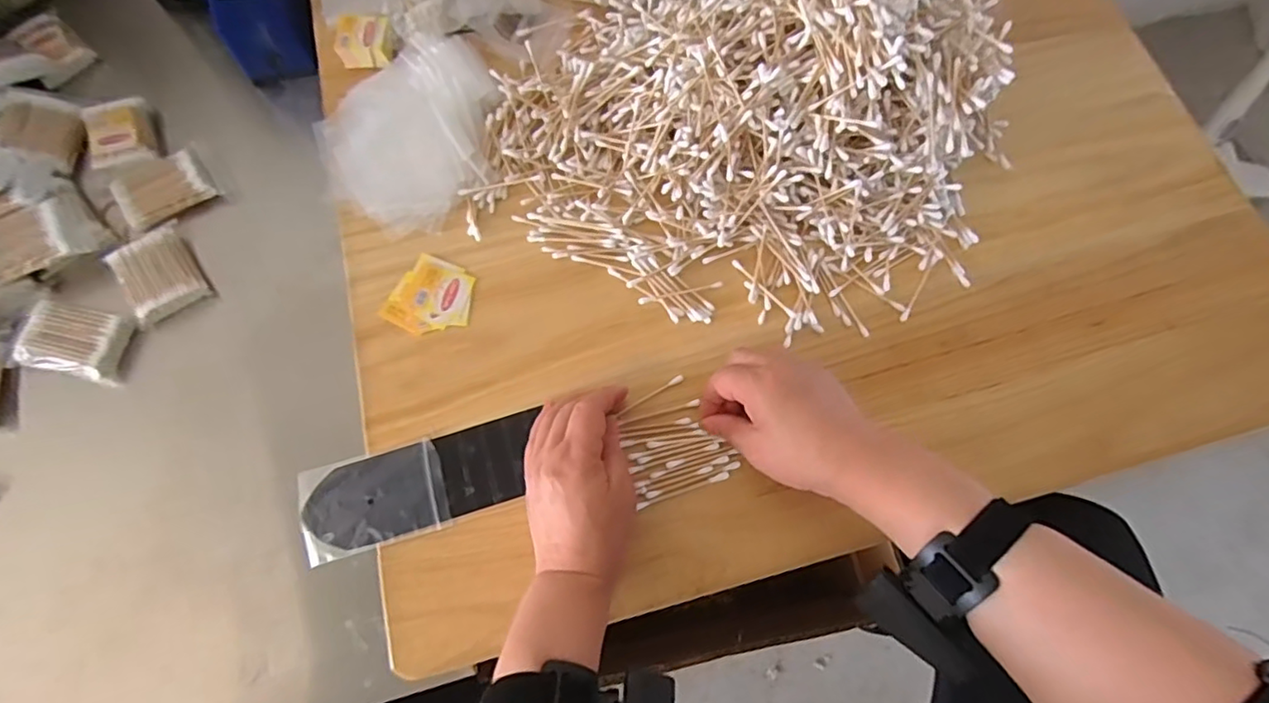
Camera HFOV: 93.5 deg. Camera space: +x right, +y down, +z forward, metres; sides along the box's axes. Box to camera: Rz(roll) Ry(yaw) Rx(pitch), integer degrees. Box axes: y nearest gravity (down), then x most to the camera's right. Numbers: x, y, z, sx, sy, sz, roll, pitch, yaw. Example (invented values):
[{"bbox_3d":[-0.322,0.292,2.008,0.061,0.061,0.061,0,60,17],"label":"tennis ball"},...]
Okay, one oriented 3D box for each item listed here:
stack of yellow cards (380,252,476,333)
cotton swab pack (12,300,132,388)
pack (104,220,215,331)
[{"bbox_3d":[-0.161,-0.043,0.480,0.062,0.006,0.063,24,72,6],"label":"stack of yellow cards"},{"bbox_3d":[-0.471,-0.009,0.502,0.077,0.032,0.055,13,71,2],"label":"cotton swab pack"},{"bbox_3d":[-0.419,-0.070,0.524,0.060,0.029,0.085,-31,75,-12],"label":"pack"}]

